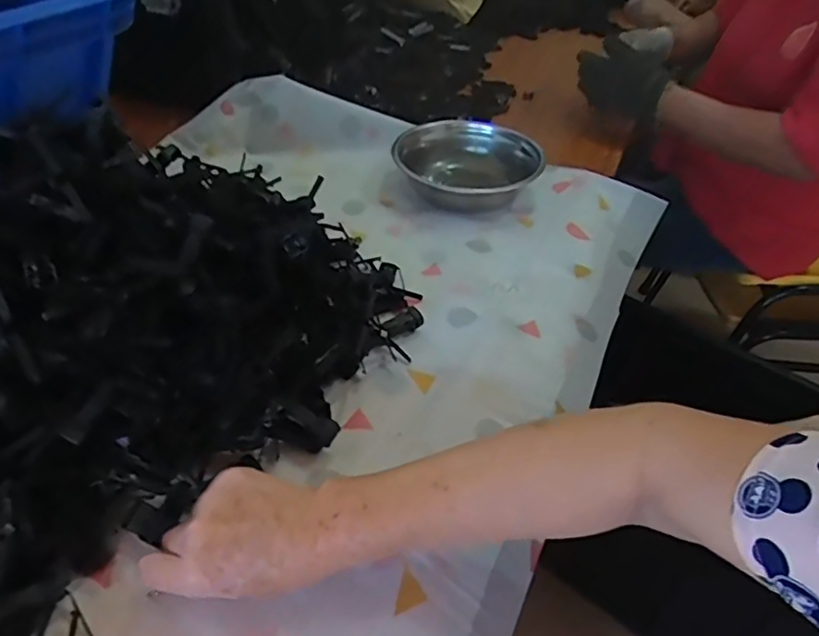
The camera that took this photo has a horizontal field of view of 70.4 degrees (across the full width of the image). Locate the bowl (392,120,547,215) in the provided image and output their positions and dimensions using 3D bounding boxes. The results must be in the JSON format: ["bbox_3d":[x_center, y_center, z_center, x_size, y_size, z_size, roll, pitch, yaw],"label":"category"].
[{"bbox_3d":[0.083,-0.215,0.827,0.193,0.053,0.177,-29,51,-31],"label":"bowl"}]

